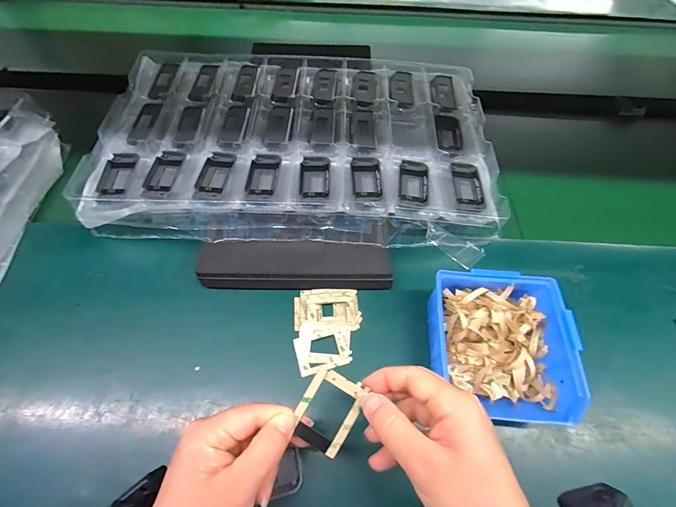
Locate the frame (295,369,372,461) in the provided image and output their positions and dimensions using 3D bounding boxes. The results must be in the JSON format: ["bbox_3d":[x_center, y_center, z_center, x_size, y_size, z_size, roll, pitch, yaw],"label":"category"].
[{"bbox_3d":[-0.008,0.112,0.235,0.039,0.004,0.053,28,88,5],"label":"frame"}]

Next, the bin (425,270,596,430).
[{"bbox_3d":[0.154,0.090,0.329,0.128,0.060,0.133,4,59,1],"label":"bin"}]

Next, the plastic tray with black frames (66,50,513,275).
[{"bbox_3d":[-0.044,-0.157,0.444,0.503,0.037,0.327,7,64,2],"label":"plastic tray with black frames"}]

